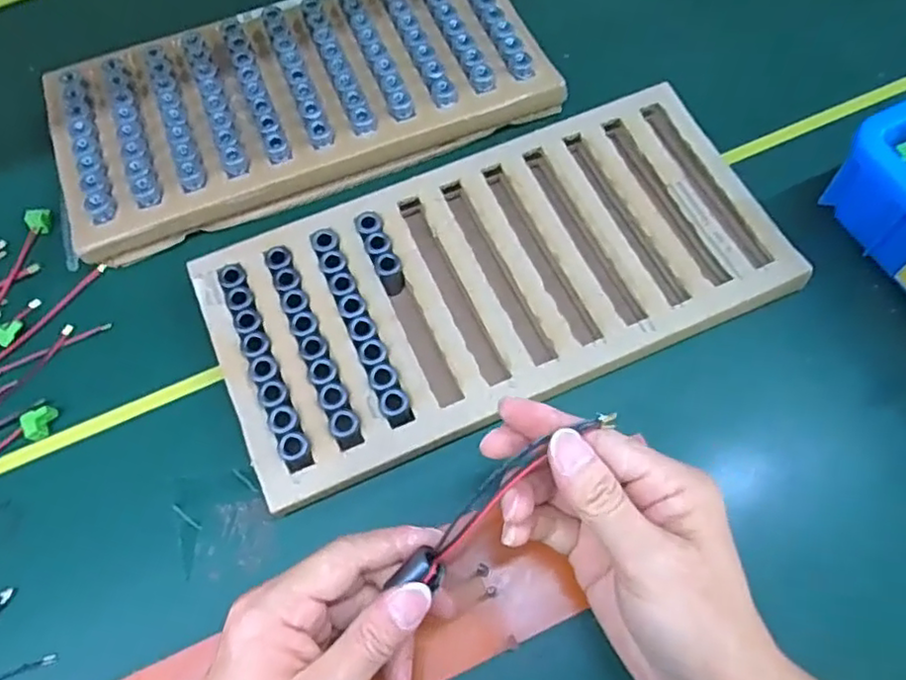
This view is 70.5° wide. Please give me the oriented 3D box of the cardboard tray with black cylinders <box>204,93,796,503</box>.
[{"bbox_3d":[0.028,-0.040,0.427,0.364,0.041,0.178,-23,70,-8],"label":"cardboard tray with black cylinders"}]

